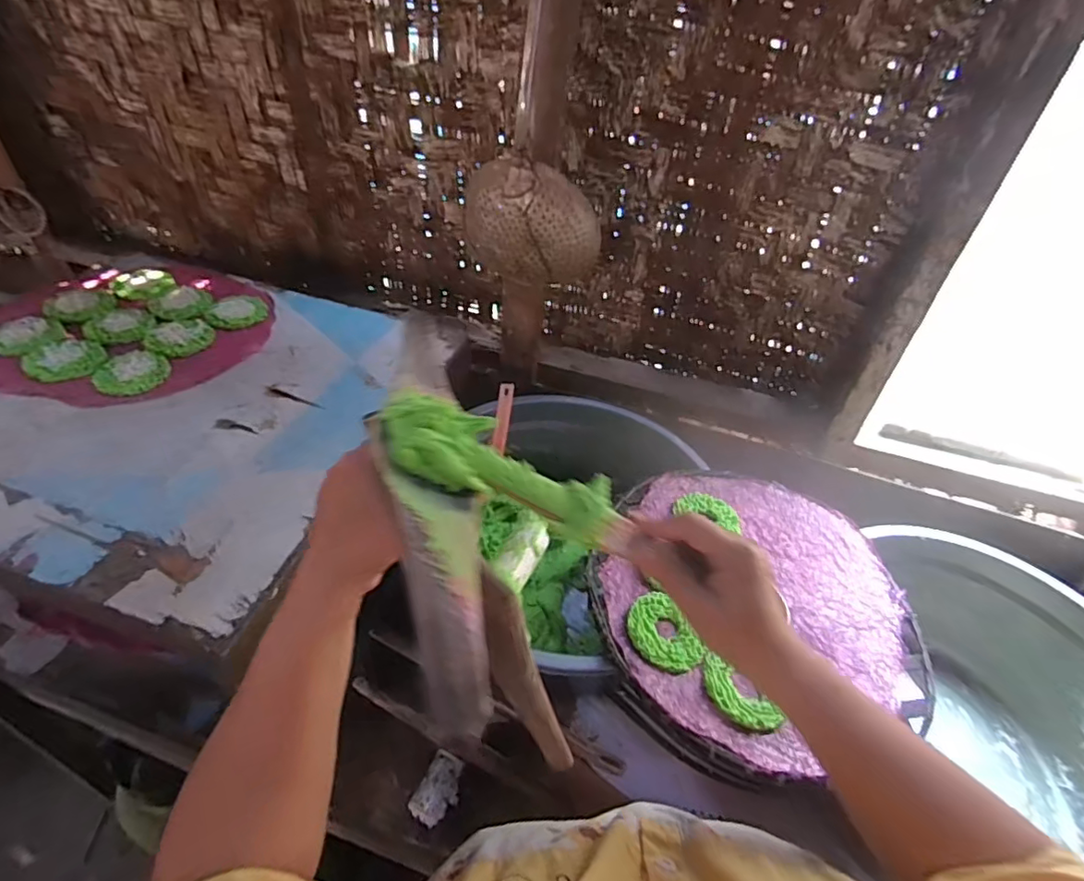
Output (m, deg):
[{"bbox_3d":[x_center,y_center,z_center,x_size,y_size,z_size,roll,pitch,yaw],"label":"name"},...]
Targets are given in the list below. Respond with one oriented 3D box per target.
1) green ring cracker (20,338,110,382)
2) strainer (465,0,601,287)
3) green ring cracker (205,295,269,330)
[{"bbox_3d":[-0.591,-0.100,0.694,0.079,0.005,0.089,-30,54,-34],"label":"green ring cracker"},{"bbox_3d":[-0.002,-0.377,0.638,0.162,0.411,0.095,34,48,26],"label":"strainer"},{"bbox_3d":[-0.441,-0.186,0.808,0.077,0.008,0.079,-25,52,-31],"label":"green ring cracker"}]

